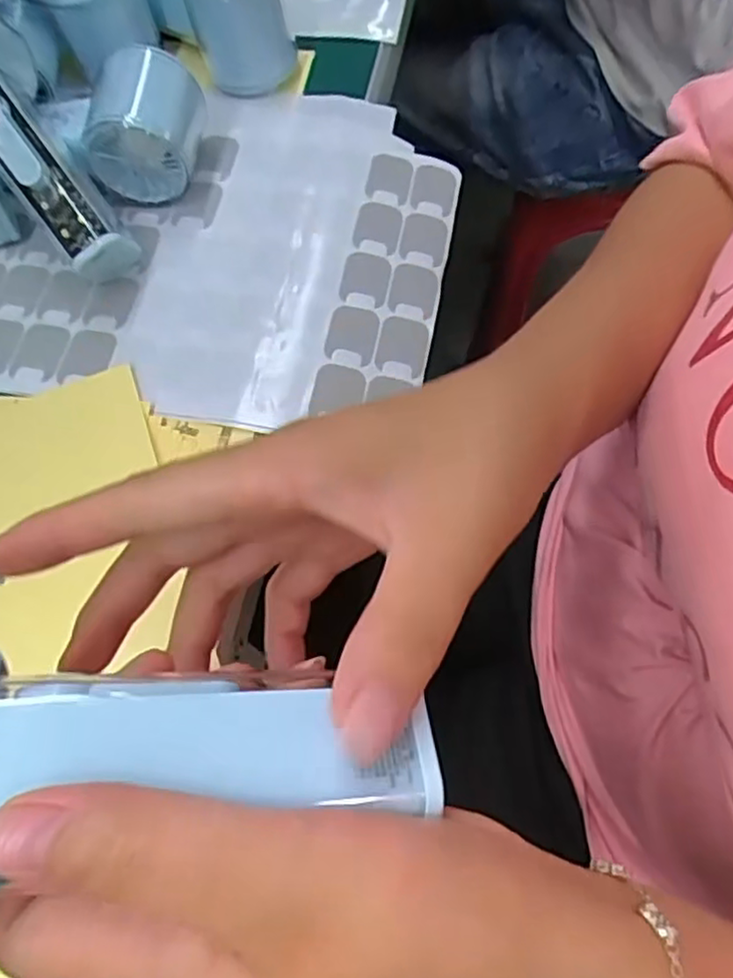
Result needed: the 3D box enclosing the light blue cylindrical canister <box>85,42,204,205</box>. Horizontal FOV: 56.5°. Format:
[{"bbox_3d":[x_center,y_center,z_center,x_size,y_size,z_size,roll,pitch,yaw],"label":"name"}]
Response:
[{"bbox_3d":[-0.122,-0.200,0.376,0.060,0.057,0.067,-3,64,2],"label":"light blue cylindrical canister"}]

